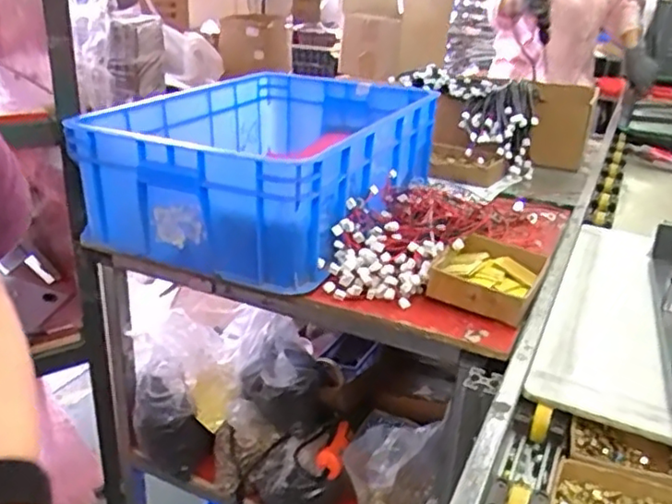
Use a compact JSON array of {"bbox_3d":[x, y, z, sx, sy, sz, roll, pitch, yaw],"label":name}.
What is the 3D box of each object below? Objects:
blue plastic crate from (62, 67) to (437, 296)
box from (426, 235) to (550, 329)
[{"bbox_3d":[-0.114,-0.160,1.153,0.440,0.208,0.575,13,26,23],"label":"blue plastic crate"},{"bbox_3d":[0.214,0.032,0.910,0.133,0.043,0.173,13,26,23],"label":"box"}]

